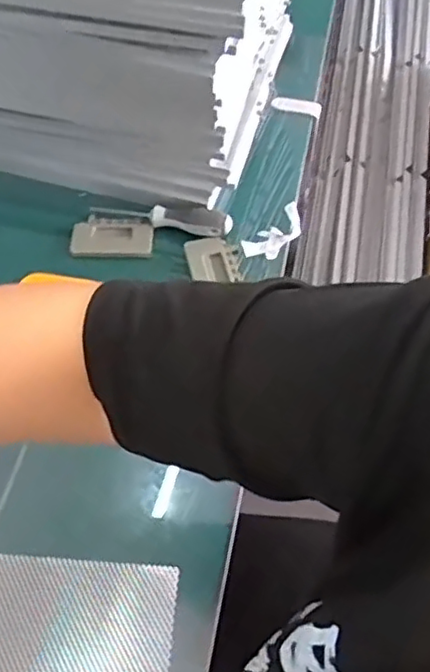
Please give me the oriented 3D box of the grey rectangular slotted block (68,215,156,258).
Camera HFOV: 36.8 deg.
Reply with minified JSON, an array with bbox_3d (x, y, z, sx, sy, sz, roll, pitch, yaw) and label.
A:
[{"bbox_3d":[-0.110,-0.109,0.699,0.089,0.011,0.059,3,57,3],"label":"grey rectangular slotted block"}]

